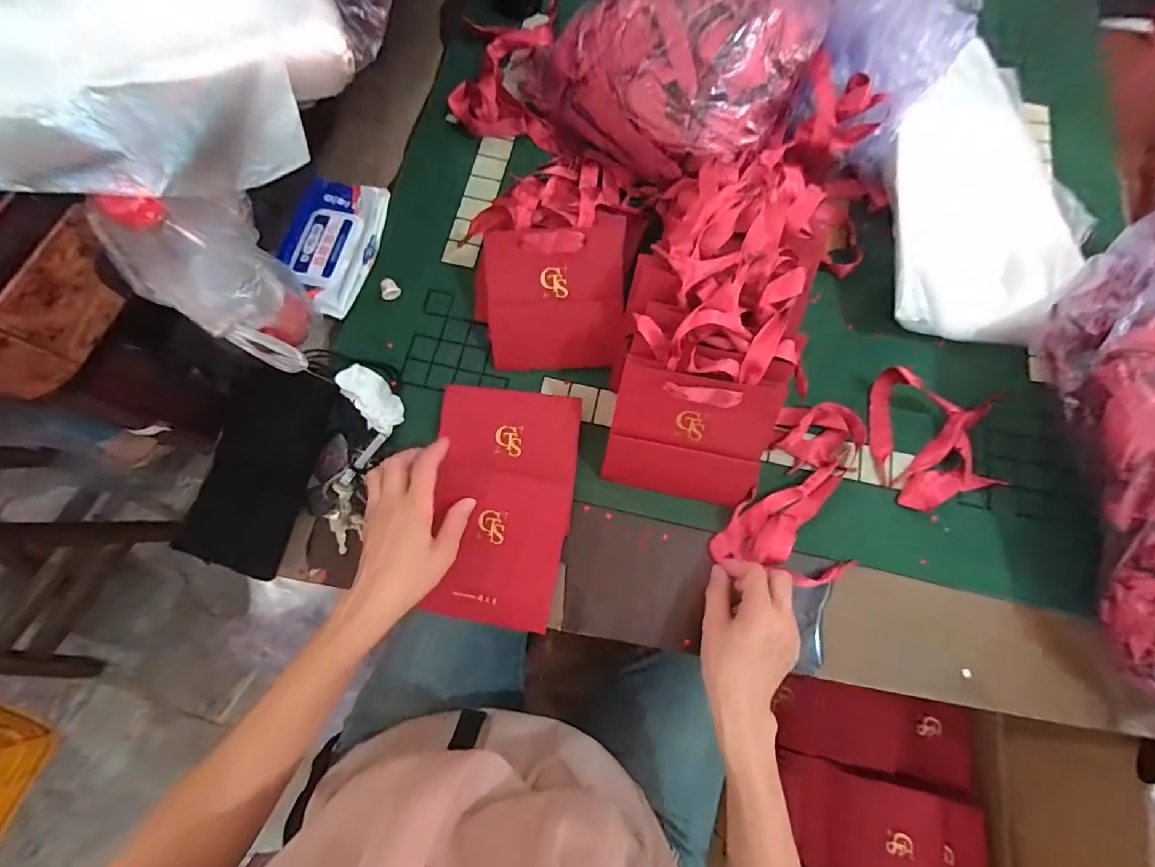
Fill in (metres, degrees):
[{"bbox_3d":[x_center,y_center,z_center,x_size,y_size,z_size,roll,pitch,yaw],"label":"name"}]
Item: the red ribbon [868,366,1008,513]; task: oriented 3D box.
[{"bbox_3d":[0.360,0.011,0.487,0.117,0.034,0.133,13,74,1],"label":"red ribbon"}]

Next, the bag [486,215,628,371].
[{"bbox_3d":[-0.023,-0.141,0.509,0.143,0.023,0.144,-2,103,3],"label":"bag"}]

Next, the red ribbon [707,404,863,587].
[{"bbox_3d":[0.227,0.061,0.472,0.119,0.031,0.191,34,76,7],"label":"red ribbon"}]

